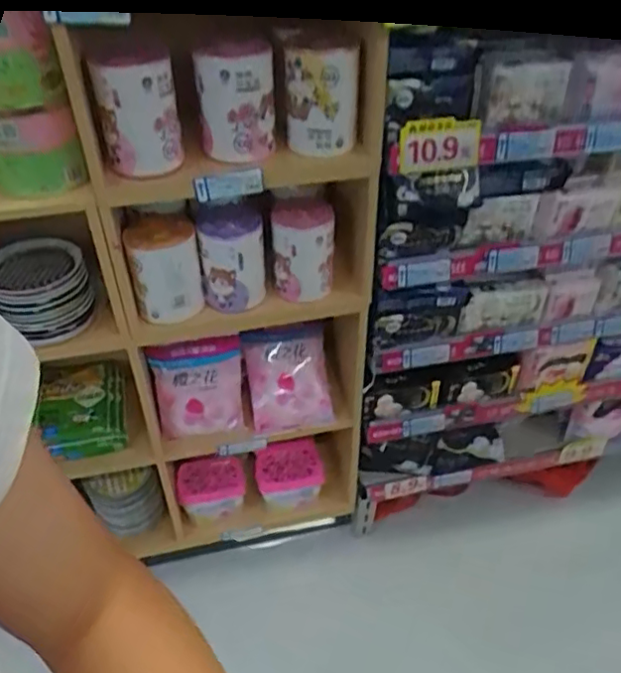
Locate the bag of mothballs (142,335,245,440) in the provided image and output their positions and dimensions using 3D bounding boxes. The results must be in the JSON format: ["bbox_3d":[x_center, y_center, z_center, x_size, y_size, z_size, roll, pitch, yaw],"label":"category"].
[{"bbox_3d":[-0.225,0.095,1.233,0.171,0.196,0.075,-12,21,-16],"label":"bag of mothballs"}]

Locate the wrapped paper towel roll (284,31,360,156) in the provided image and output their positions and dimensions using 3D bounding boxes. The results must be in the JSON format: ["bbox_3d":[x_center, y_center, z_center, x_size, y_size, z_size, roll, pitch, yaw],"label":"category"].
[{"bbox_3d":[0.015,-0.350,0.895,0.106,0.159,0.113,-1,40,0],"label":"wrapped paper towel roll"}]

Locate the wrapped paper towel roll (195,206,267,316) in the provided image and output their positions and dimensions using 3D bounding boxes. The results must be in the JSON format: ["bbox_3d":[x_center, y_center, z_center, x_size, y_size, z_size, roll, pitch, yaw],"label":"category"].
[{"bbox_3d":[-0.131,-0.131,1.031,0.106,0.177,0.128,-4,40,-3],"label":"wrapped paper towel roll"}]

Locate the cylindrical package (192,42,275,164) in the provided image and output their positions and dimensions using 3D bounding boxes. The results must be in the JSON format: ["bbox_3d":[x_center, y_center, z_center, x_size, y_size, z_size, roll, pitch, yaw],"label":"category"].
[{"bbox_3d":[-0.105,-0.334,0.870,0.106,0.158,0.102,-4,40,-3],"label":"cylindrical package"}]

